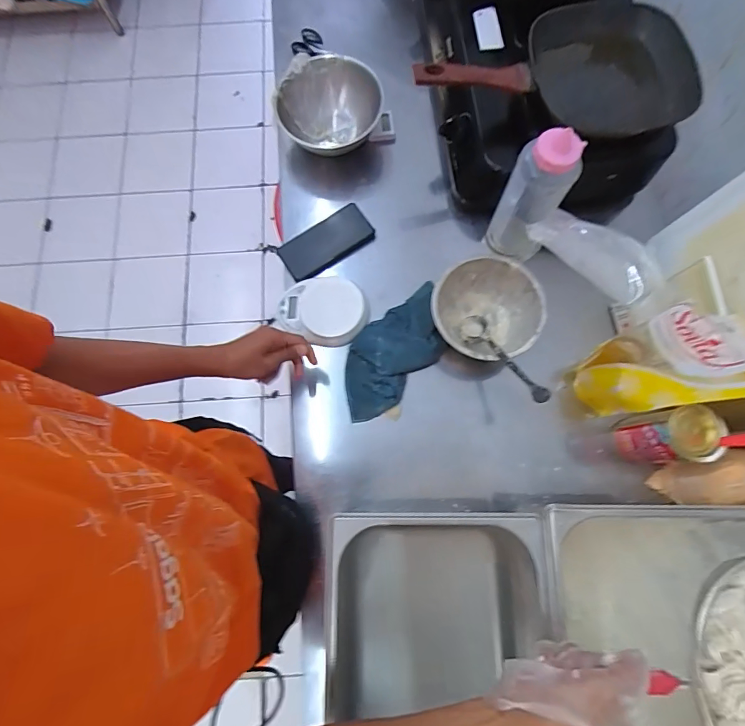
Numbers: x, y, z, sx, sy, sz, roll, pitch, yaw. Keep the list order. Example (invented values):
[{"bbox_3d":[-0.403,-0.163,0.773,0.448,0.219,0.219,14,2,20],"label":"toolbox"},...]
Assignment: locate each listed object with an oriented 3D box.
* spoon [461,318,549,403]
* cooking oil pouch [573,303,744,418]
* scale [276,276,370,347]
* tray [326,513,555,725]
[{"bbox_3d":[0.189,-0.013,0.634,0.038,0.020,0.223,-21,38,-5],"label":"spoon"},{"bbox_3d":[0.370,0.006,0.579,0.072,0.264,0.117,5,74,-21],"label":"cooking oil pouch"},{"bbox_3d":[-0.083,-0.091,0.718,0.158,0.036,0.114,4,75,2],"label":"scale"},{"bbox_3d":[0.085,0.358,0.541,0.259,0.151,0.319,-1,75,0],"label":"tray"}]

